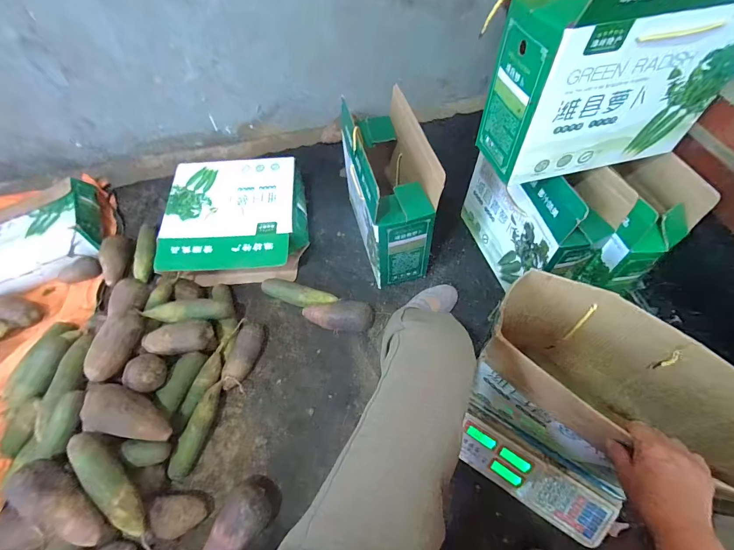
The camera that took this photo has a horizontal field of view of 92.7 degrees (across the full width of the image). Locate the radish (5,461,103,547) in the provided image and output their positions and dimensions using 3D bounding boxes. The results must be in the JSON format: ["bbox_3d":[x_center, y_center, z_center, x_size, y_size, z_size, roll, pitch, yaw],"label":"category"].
[{"bbox_3d":[-0.520,0.386,0.589,0.177,0.052,0.059,34,65,9],"label":"radish"}]

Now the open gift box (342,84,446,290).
[{"bbox_3d":[0.052,-0.204,0.892,0.151,0.354,0.334,-15,58,-6],"label":"open gift box"}]

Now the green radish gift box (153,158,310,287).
[{"bbox_3d":[-0.361,-0.153,1.002,0.374,0.165,0.325,-3,57,2],"label":"green radish gift box"}]

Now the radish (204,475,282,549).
[{"bbox_3d":[-0.239,0.474,0.650,0.090,0.073,0.187,17,60,14],"label":"radish"}]

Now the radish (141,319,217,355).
[{"bbox_3d":[-0.423,0.145,0.797,0.145,0.059,0.061,-6,57,0],"label":"radish"}]

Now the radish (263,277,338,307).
[{"bbox_3d":[-0.181,0.055,0.929,0.210,0.045,0.061,12,59,11],"label":"radish"}]

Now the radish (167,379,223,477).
[{"bbox_3d":[-0.363,0.329,0.753,0.042,0.044,0.197,12,59,11],"label":"radish"}]

